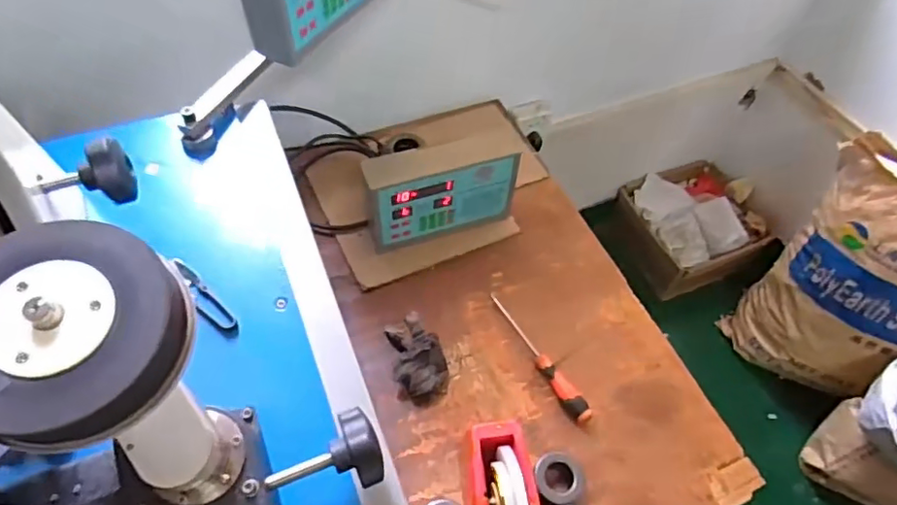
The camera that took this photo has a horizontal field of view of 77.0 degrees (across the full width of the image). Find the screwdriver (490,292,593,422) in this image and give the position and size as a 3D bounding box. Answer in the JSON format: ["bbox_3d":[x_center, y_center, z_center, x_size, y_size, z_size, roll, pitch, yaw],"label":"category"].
[{"bbox_3d":[0.123,0.142,0.796,0.029,0.026,0.224,-25,61,-19],"label":"screwdriver"}]

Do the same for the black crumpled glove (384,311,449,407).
[{"bbox_3d":[-0.040,0.140,0.770,0.076,0.065,0.119,-9,57,-9],"label":"black crumpled glove"}]

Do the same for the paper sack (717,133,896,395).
[{"bbox_3d":[0.928,0.083,1.243,0.401,0.599,0.247,28,59,15],"label":"paper sack"}]

